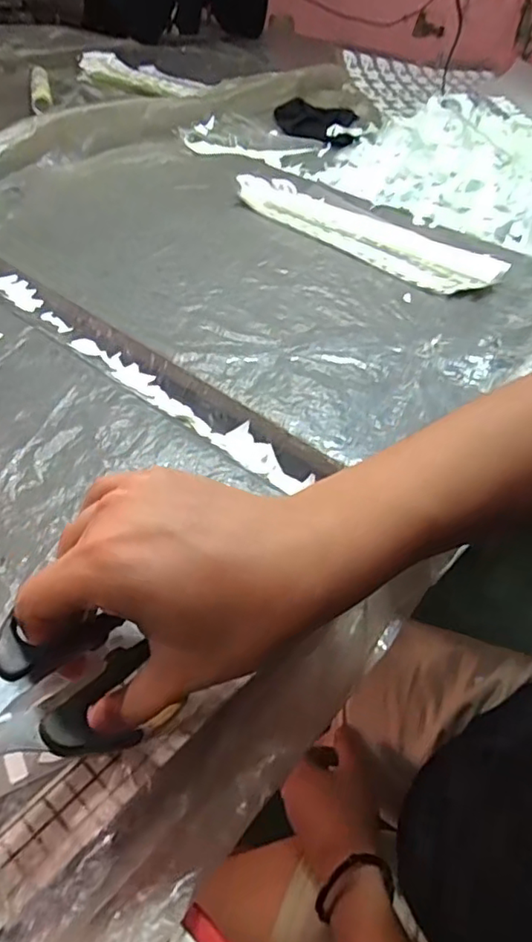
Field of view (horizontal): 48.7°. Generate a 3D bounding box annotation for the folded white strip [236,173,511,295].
[{"bbox_3d":[0.105,-0.279,0.677,0.080,0.029,0.347,-33,56,-32],"label":"folded white strip"}]

